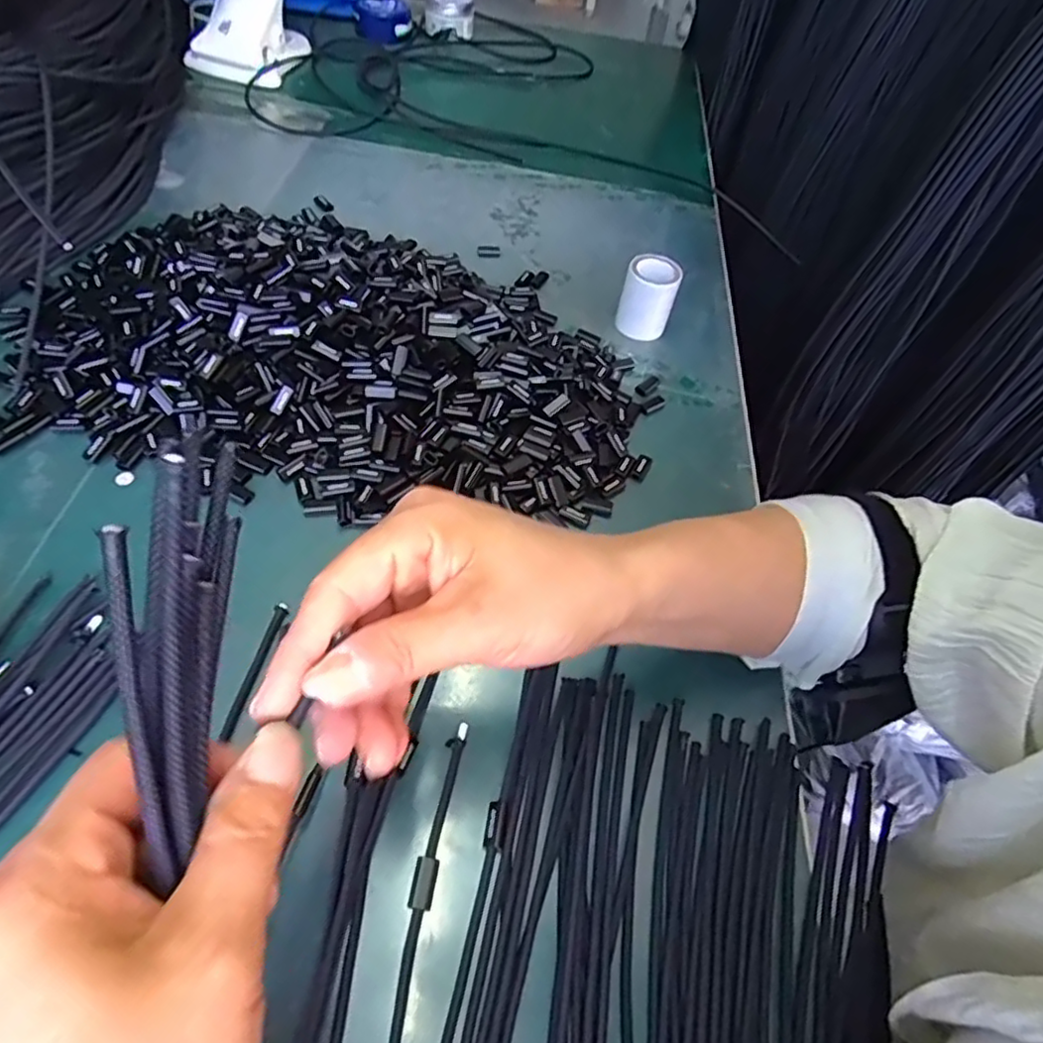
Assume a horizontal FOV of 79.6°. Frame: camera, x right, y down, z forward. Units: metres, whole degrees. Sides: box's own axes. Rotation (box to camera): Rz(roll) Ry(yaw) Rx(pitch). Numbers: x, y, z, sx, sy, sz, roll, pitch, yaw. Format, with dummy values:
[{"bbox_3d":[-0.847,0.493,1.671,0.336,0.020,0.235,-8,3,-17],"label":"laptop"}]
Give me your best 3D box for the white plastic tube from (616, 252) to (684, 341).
[{"bbox_3d":[0.101,-0.179,0.495,0.040,0.051,0.040,18,54,6],"label":"white plastic tube"}]

